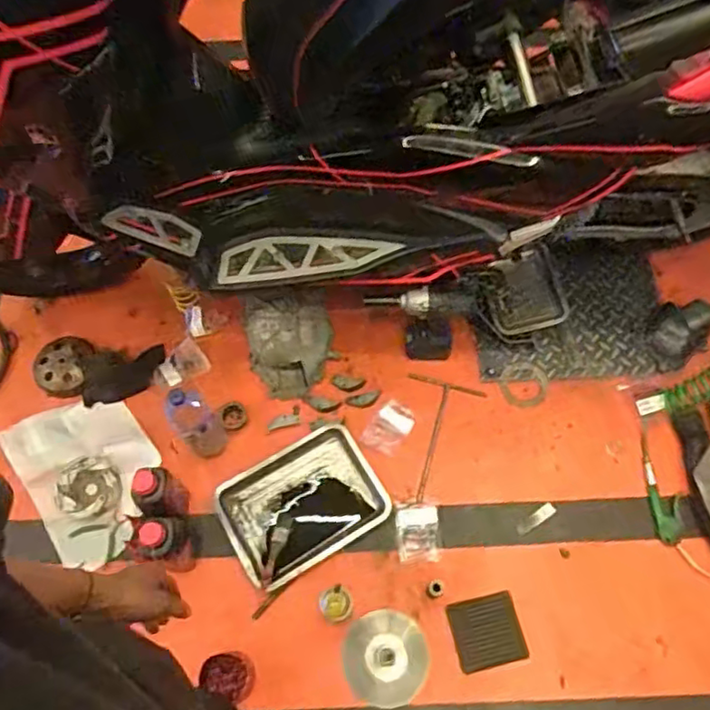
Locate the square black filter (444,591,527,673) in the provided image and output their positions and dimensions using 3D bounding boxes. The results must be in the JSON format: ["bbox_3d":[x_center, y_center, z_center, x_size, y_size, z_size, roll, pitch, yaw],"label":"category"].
[{"bbox_3d":[0.276,0.579,1.294,0.138,0.020,0.135,-14,67,-3],"label":"square black filter"}]

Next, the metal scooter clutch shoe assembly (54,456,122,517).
[{"bbox_3d":[-0.625,0.305,1.449,0.156,0.035,0.133,-6,66,0],"label":"metal scooter clutch shoe assembly"}]

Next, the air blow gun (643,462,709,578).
[{"bbox_3d":[0.703,0.360,1.369,0.073,0.034,0.249,-5,66,1],"label":"air blow gun"}]

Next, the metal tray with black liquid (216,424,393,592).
[{"bbox_3d":[-0.120,0.341,1.411,0.346,0.026,0.262,-30,68,-10],"label":"metal tray with black liquid"}]

